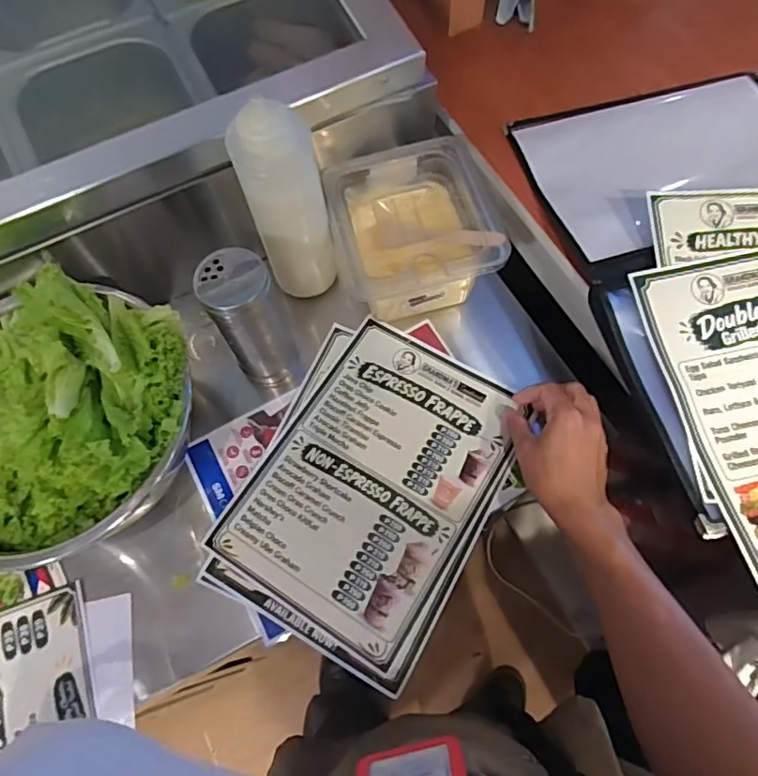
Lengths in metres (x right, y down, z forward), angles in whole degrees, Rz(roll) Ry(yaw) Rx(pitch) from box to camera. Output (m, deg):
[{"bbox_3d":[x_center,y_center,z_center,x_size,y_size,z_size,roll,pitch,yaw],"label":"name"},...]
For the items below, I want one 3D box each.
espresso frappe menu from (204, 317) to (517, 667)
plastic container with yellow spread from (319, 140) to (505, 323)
[{"bbox_3d":[-0.003,0.084,0.538,0.200,0.006,0.287,30,71,14],"label":"espresso frappe menu"},{"bbox_3d":[0.033,-0.164,0.585,0.157,0.096,0.158,-12,67,-3],"label":"plastic container with yellow spread"}]

